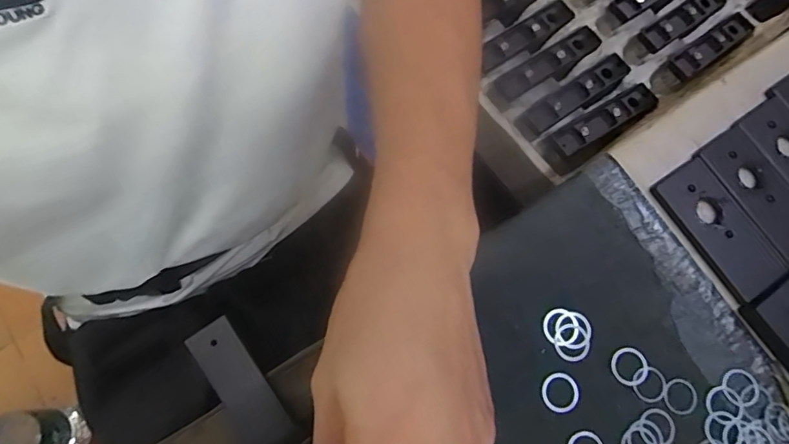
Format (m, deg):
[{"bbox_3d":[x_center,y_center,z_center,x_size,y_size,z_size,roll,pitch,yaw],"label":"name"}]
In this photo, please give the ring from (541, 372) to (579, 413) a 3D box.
[{"bbox_3d":[0.113,0.117,0.350,0.025,0.004,0.026,0,69,0],"label":"ring"}]

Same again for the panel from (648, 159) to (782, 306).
[{"bbox_3d":[0.241,0.003,0.381,0.049,0.006,0.103,-28,71,-10],"label":"panel"}]

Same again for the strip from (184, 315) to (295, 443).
[{"bbox_3d":[-0.093,0.096,0.304,0.027,0.004,0.079,-34,80,-11],"label":"strip"}]

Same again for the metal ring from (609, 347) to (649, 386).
[{"bbox_3d":[0.165,0.101,0.358,0.025,0.005,0.026,0,69,0],"label":"metal ring"}]

